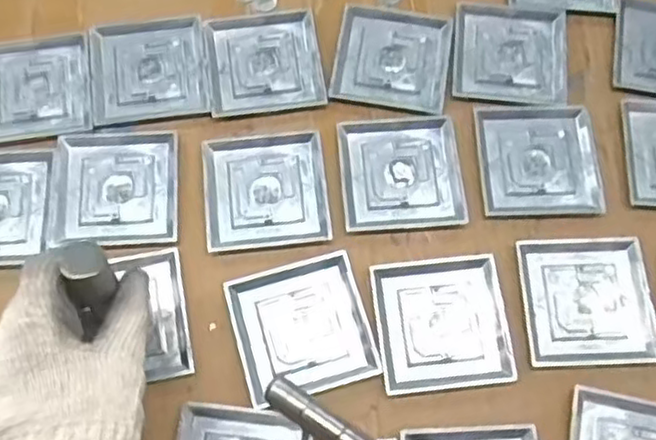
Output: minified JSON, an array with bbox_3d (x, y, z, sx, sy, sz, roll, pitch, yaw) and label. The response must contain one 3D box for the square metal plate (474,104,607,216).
[{"bbox_3d":[0.162,-0.048,0.532,0.090,0.005,0.092,0,69,-1],"label":"square metal plate"}]

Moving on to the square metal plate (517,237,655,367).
[{"bbox_3d":[0.185,0.057,0.492,0.090,0.006,0.090,-2,69,-2],"label":"square metal plate"}]

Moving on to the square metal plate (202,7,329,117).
[{"bbox_3d":[-0.051,-0.128,0.557,0.091,0.007,0.089,-7,69,-4],"label":"square metal plate"}]

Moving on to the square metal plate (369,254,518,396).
[{"bbox_3d":[0.080,0.072,0.483,0.090,0.005,0.090,-6,69,-3],"label":"square metal plate"}]

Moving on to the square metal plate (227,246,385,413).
[{"bbox_3d":[-0.018,0.074,0.480,0.089,0.007,0.089,-15,70,-7],"label":"square metal plate"}]

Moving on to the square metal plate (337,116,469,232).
[{"bbox_3d":[0.056,-0.036,0.524,0.091,0.006,0.089,-4,69,-2],"label":"square metal plate"}]

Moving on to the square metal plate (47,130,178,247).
[{"bbox_3d":[-0.160,-0.024,0.518,0.092,0.004,0.091,-4,69,-2],"label":"square metal plate"}]

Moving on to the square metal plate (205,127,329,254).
[{"bbox_3d":[-0.047,-0.023,0.519,0.090,0.004,0.091,-6,69,-3],"label":"square metal plate"}]

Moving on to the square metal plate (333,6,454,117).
[{"bbox_3d":[0.053,-0.132,0.561,0.089,0.004,0.094,9,69,3],"label":"square metal plate"}]

